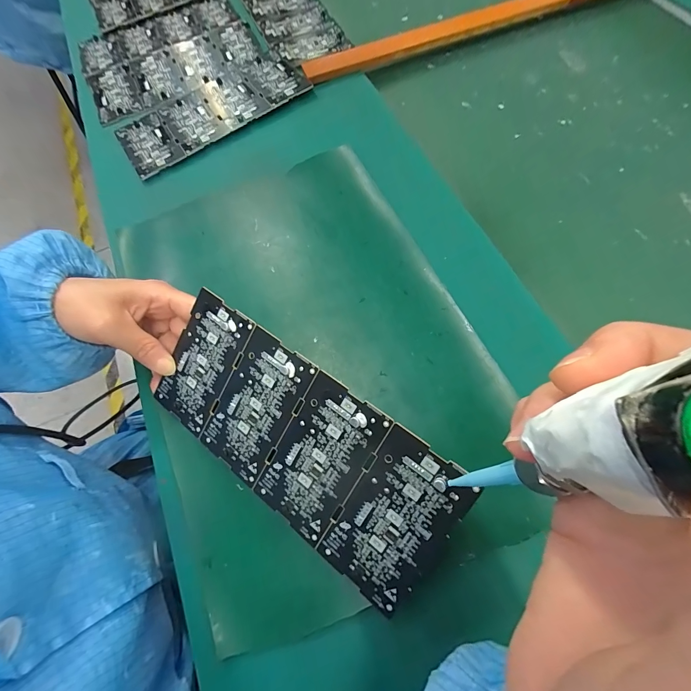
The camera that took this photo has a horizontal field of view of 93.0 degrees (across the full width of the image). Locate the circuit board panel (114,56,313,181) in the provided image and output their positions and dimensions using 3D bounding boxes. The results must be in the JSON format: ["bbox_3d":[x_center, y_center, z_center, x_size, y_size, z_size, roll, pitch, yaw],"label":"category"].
[{"bbox_3d":[-0.156,-0.279,0.382,0.220,0.011,0.095,-34,71,-9],"label":"circuit board panel"}]

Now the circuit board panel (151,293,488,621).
[{"bbox_3d":[-0.039,0.058,0.215,0.219,0.004,0.096,32,101,19],"label":"circuit board panel"}]

